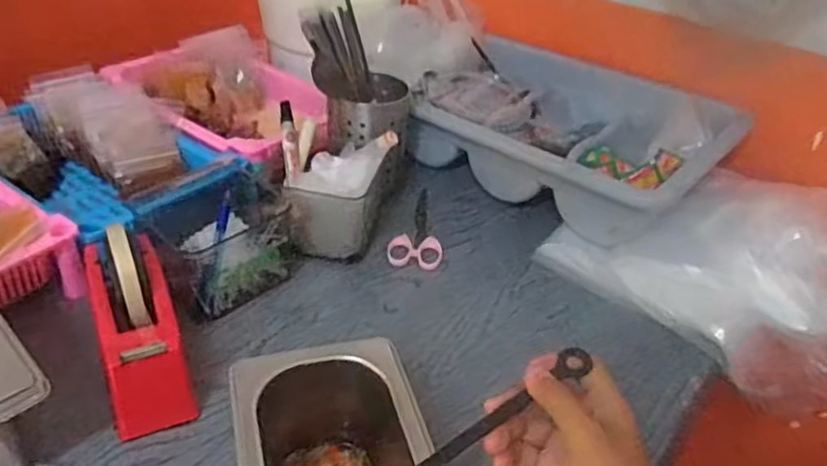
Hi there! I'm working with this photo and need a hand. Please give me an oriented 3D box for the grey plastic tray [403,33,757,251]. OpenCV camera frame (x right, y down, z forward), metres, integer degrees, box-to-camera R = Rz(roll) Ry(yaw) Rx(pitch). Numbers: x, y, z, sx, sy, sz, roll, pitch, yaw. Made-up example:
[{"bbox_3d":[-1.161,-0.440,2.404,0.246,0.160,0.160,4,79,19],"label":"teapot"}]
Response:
[{"bbox_3d":[0.170,-0.114,0.802,0.361,0.122,0.266,28,42,28],"label":"grey plastic tray"}]

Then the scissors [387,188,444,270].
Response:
[{"bbox_3d":[0.002,-0.007,0.730,0.057,0.015,0.134,3,36,-3],"label":"scissors"}]

